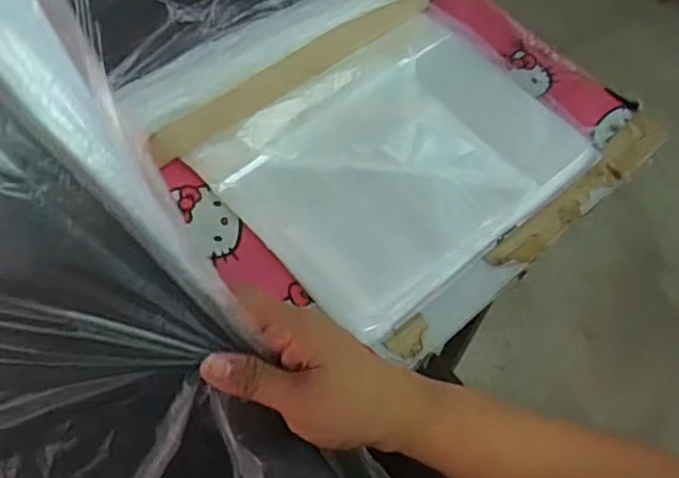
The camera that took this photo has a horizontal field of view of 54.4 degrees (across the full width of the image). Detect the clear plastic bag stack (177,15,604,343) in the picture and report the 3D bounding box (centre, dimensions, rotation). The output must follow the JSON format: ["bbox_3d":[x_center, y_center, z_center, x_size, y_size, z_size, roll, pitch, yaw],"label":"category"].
[{"bbox_3d":[0.064,-0.085,0.677,0.330,0.024,0.257,-36,68,-20],"label":"clear plastic bag stack"}]

